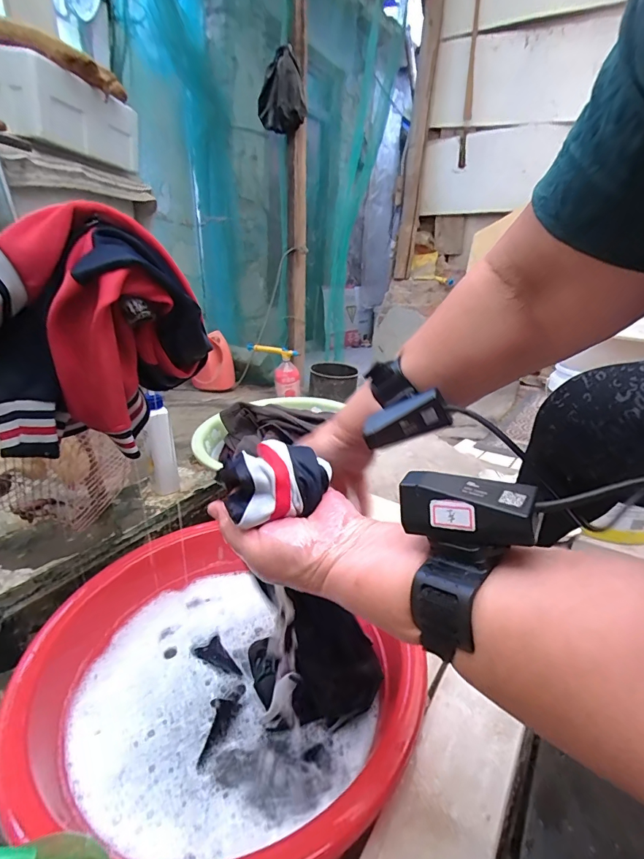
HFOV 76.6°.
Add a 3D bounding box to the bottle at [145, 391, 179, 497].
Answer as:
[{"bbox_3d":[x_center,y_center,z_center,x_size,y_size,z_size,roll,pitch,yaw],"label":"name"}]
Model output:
[{"bbox_3d":[-0.312,0.045,0.796,0.050,0.187,0.033,-5,24,-20],"label":"bottle"}]

